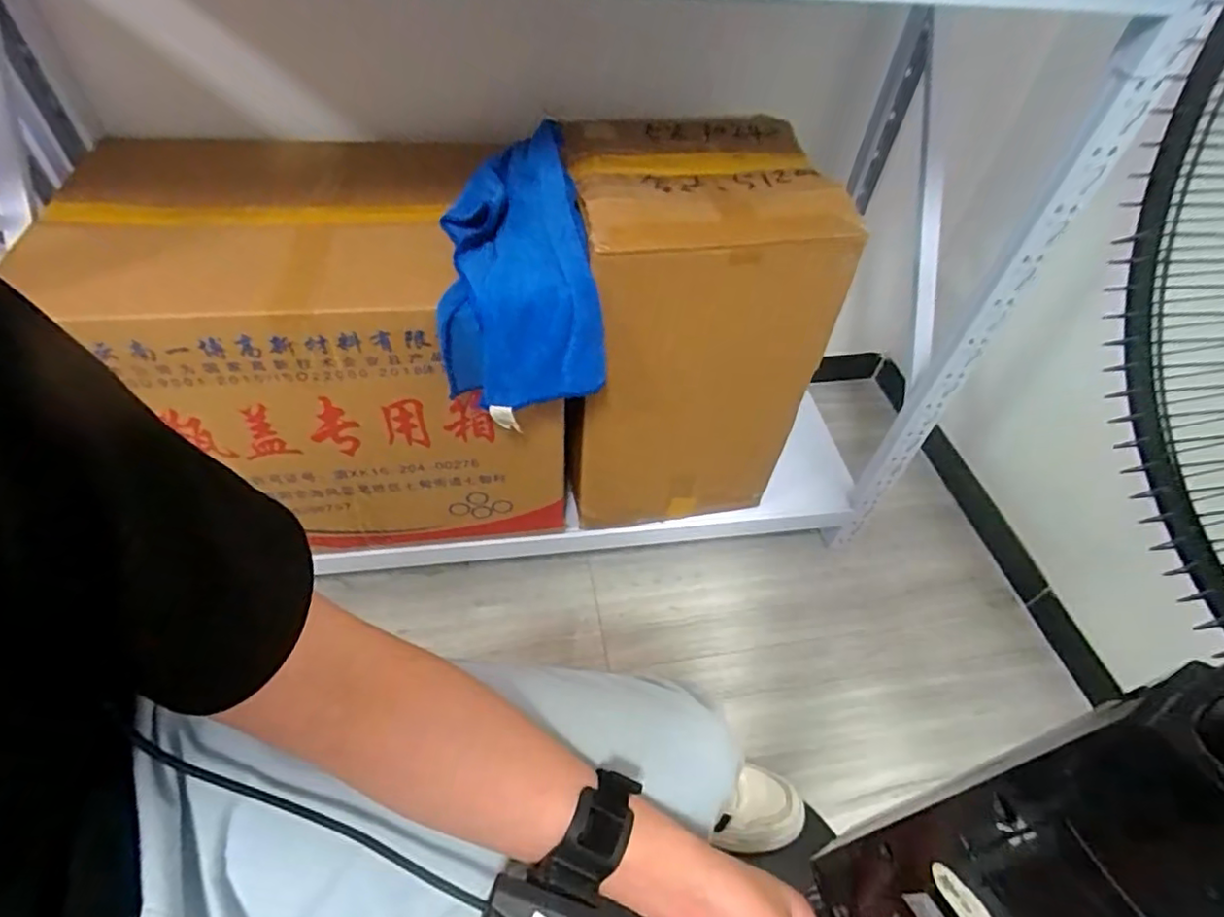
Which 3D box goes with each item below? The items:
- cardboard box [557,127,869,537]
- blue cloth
[{"bbox_3d":[0.093,-0.172,0.909,0.299,0.501,0.283,-4,52,-8],"label":"cardboard box"},{"bbox_3d":[-0.122,-0.215,0.724,0.170,0.171,0.294,-9,53,-12],"label":"blue cloth"}]

